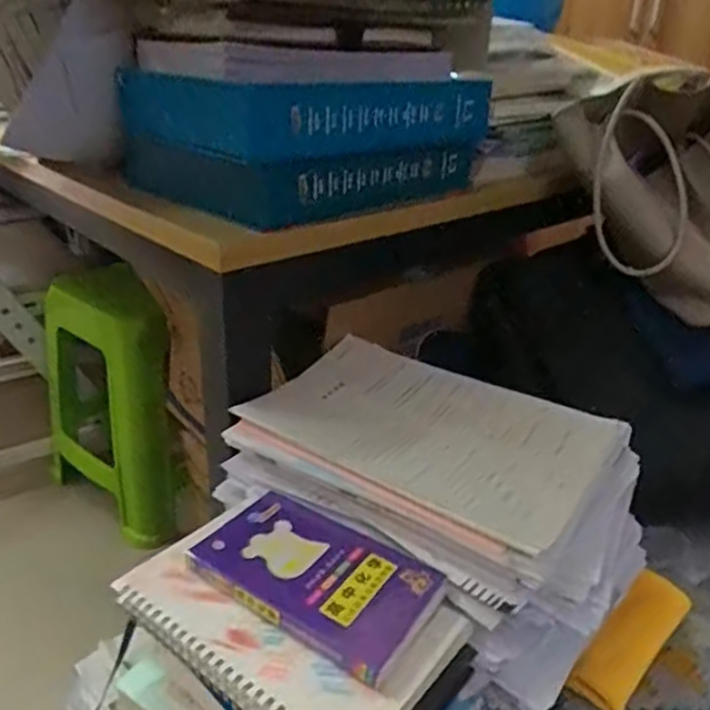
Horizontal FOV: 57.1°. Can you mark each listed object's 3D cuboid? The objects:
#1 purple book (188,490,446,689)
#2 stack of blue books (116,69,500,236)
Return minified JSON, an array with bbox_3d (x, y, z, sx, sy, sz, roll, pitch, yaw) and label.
[{"bbox_3d":[-0.028,0.156,0.470,0.166,0.008,0.099,19,32,27],"label":"purple book"},{"bbox_3d":[-0.037,-0.225,0.672,0.190,0.119,0.325,26,36,37],"label":"stack of blue books"}]

